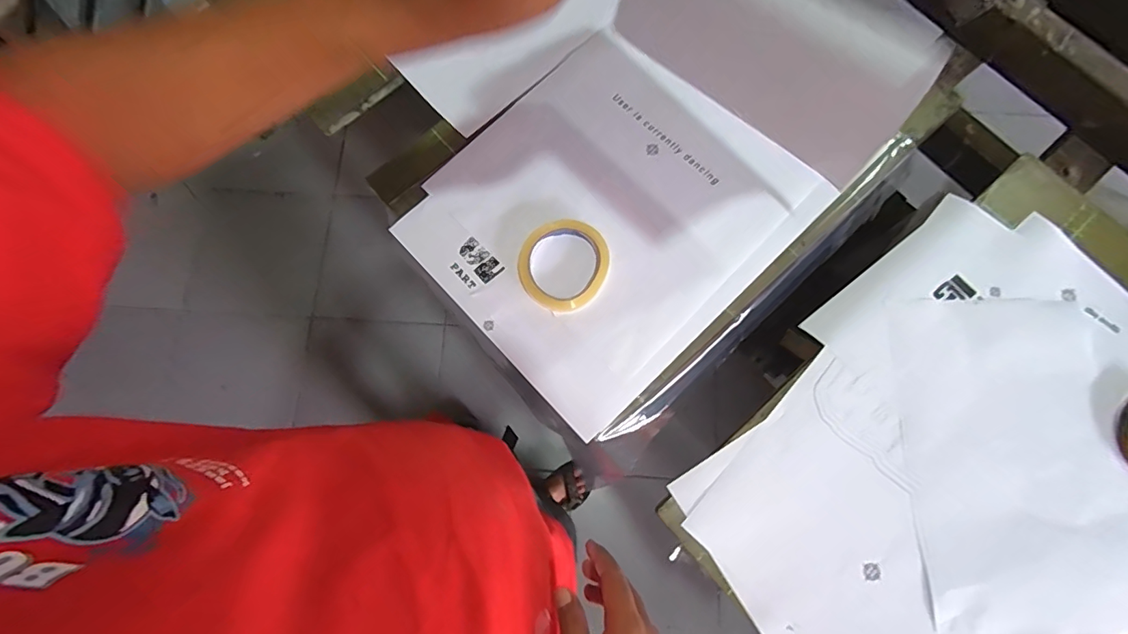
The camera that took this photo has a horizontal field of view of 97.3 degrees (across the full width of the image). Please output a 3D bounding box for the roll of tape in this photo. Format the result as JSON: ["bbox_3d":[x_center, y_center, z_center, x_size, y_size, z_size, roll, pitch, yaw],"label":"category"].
[{"bbox_3d":[0.000,-0.058,0.536,0.096,0.023,0.095,0,77,1],"label":"roll of tape"}]

